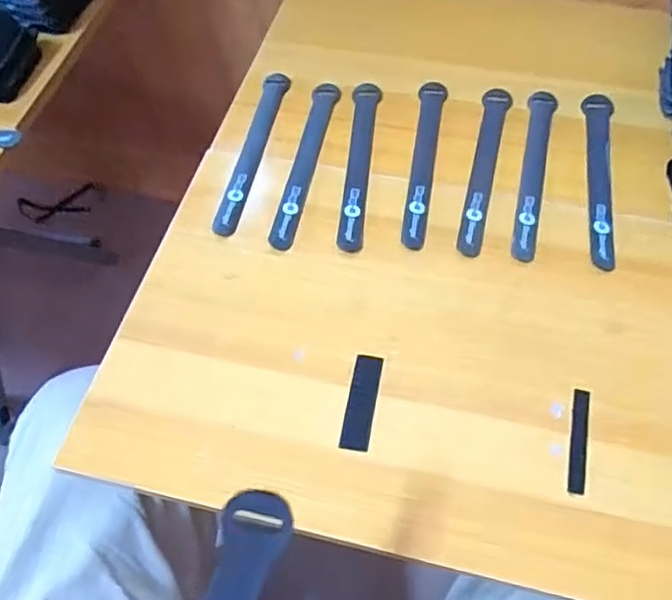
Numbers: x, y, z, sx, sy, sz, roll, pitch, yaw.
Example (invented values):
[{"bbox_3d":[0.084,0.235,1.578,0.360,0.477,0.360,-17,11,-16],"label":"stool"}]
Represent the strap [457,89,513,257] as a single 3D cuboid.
[{"bbox_3d":[0.128,-0.117,0.507,0.022,0.004,0.192,12,60,9],"label":"strap"}]

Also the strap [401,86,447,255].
[{"bbox_3d":[0.077,-0.124,0.513,0.024,0.004,0.192,7,59,6],"label":"strap"}]

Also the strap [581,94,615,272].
[{"bbox_3d":[0.220,-0.105,0.497,0.025,0.005,0.191,10,60,10],"label":"strap"}]

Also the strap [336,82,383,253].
[{"bbox_3d":[0.021,-0.122,0.515,0.024,0.005,0.192,3,59,4],"label":"strap"}]

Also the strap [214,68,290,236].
[{"bbox_3d":[-0.074,-0.135,0.528,0.023,0.006,0.194,11,59,0],"label":"strap"}]

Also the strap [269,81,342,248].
[{"bbox_3d":[-0.025,-0.123,0.517,0.024,0.007,0.192,8,60,7],"label":"strap"}]

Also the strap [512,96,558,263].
[{"bbox_3d":[0.169,-0.112,0.502,0.023,0.004,0.190,11,60,9],"label":"strap"}]

